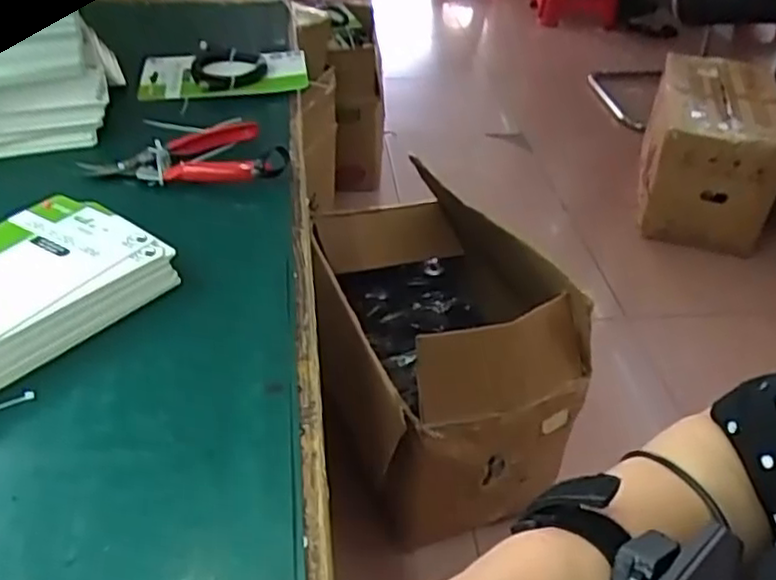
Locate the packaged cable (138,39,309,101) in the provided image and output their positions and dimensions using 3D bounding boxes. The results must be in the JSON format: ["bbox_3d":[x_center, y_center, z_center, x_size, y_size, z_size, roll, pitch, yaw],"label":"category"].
[{"bbox_3d":[-0.175,-0.232,0.751,0.172,0.032,0.087,-4,39,-8],"label":"packaged cable"}]

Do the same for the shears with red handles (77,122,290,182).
[{"bbox_3d":[-0.171,-0.121,0.614,0.166,0.028,0.086,0,39,-3],"label":"shears with red handles"}]

